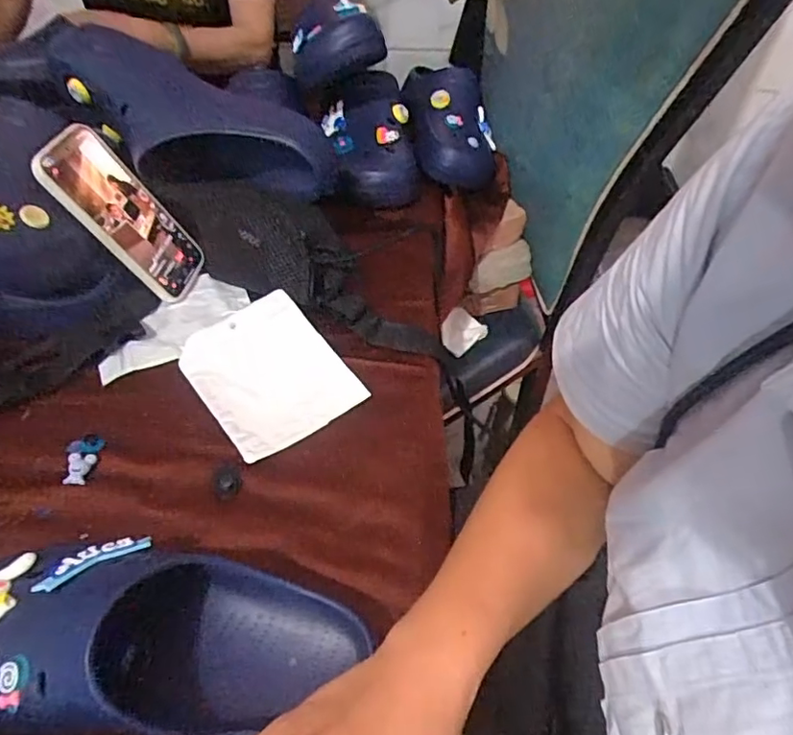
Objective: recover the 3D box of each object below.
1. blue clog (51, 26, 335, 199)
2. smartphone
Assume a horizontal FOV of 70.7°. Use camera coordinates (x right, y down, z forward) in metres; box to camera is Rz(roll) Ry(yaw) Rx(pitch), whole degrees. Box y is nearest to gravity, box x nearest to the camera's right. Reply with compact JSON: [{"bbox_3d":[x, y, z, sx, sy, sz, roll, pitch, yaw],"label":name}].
[{"bbox_3d":[-0.199,-0.242,0.554,0.267,0.092,0.112,20,49,-10],"label":"blue clog"},{"bbox_3d":[-0.254,-0.143,0.530,0.008,0.166,0.088,-12,43,29],"label":"smartphone"}]

